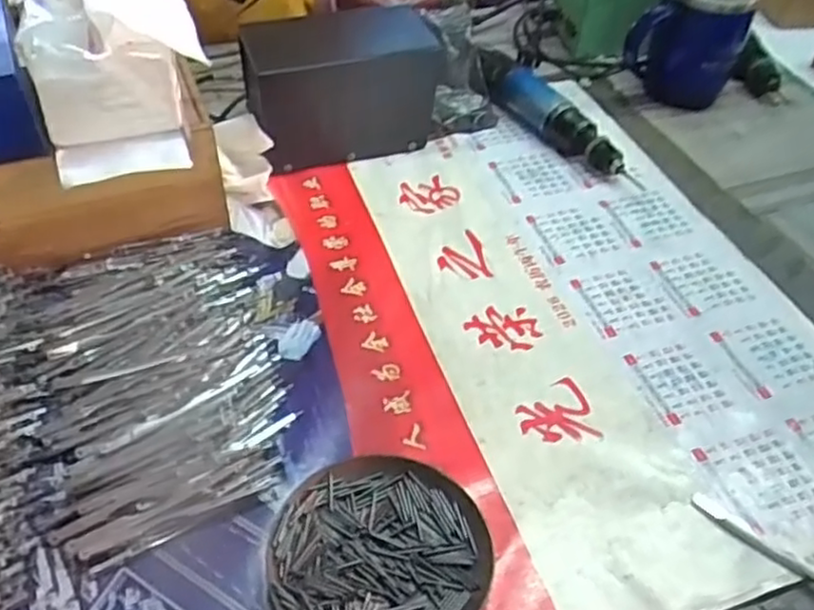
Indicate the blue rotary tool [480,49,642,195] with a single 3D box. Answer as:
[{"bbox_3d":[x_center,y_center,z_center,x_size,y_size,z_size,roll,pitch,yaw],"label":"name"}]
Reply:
[{"bbox_3d":[0.140,-0.179,0.675,0.044,0.046,0.202,-25,50,-24],"label":"blue rotary tool"}]

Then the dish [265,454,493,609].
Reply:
[{"bbox_3d":[-0.014,0.134,0.381,0.114,0.016,0.112,0,45,0],"label":"dish"}]

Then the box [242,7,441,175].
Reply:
[{"bbox_3d":[-0.057,-0.192,0.635,0.164,0.113,0.066,-15,47,-15],"label":"box"}]

